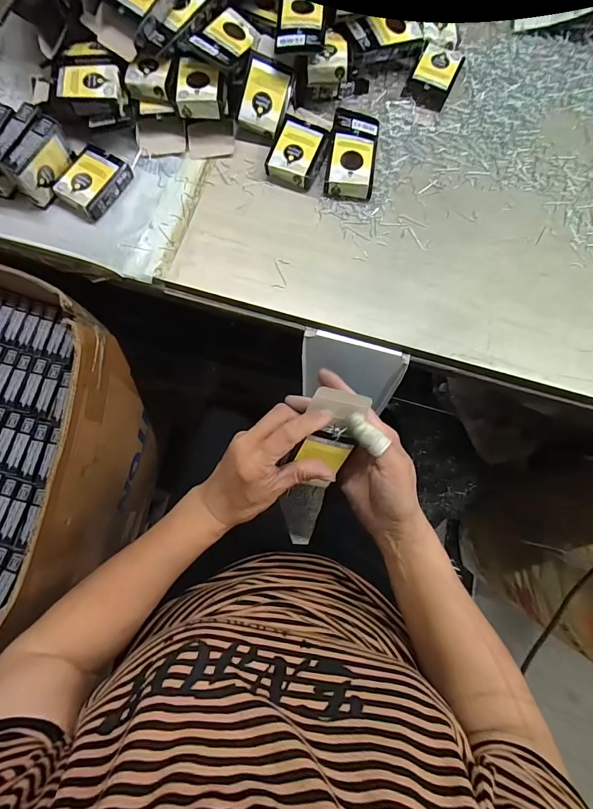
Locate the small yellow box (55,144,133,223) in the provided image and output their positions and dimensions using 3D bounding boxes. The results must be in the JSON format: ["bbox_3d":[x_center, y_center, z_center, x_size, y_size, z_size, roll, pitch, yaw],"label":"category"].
[{"bbox_3d":[-0.230,-0.250,0.441,0.053,0.022,0.075,33,79,7],"label":"small yellow box"}]

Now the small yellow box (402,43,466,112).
[{"bbox_3d":[0.171,-0.403,0.481,0.051,0.020,0.076,26,78,6],"label":"small yellow box"}]

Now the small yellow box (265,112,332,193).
[{"bbox_3d":[0.001,-0.293,0.455,0.058,0.020,0.072,24,78,5],"label":"small yellow box"}]

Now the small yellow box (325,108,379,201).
[{"bbox_3d":[0.065,-0.289,0.453,0.054,0.027,0.098,9,77,2],"label":"small yellow box"}]

